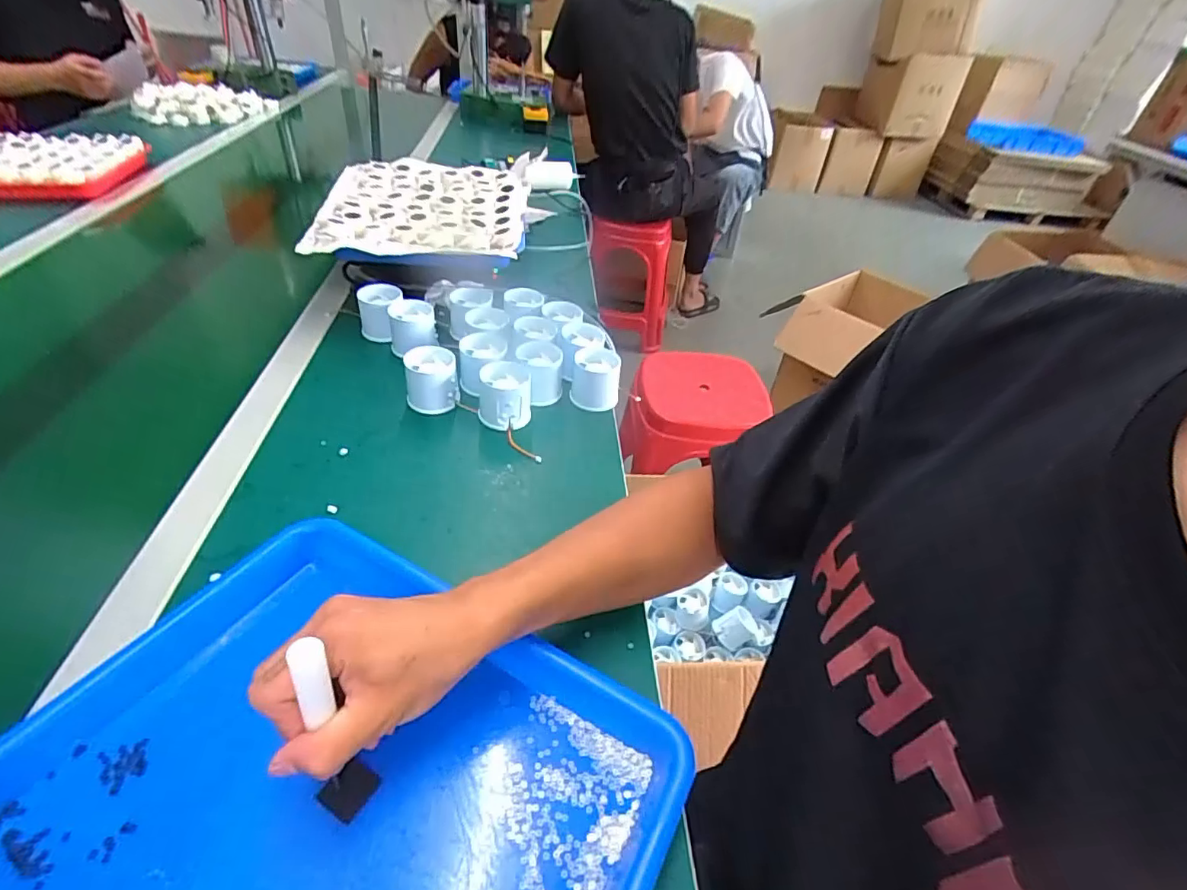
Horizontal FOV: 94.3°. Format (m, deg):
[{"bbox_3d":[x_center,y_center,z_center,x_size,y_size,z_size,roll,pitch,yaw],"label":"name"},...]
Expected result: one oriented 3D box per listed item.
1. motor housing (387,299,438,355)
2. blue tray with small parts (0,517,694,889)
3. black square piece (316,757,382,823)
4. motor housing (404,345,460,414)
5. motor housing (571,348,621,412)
[{"bbox_3d":[-0.222,-0.141,0.676,0.054,0.053,0.059,-8,43,-17],"label":"motor housing"},{"bbox_3d":[-0.142,0.188,0.308,0.346,0.032,0.247,23,43,17],"label":"blue tray with small parts"},{"bbox_3d":[-0.138,0.195,0.312,0.024,0.004,0.027,39,42,6],"label":"black square piece"},{"bbox_3d":[-0.174,-0.068,0.592,0.053,0.057,0.053,-8,43,-17],"label":"motor housing"},{"bbox_3d":[0.002,-0.074,0.627,0.054,0.056,0.055,4,40,-3],"label":"motor housing"}]

